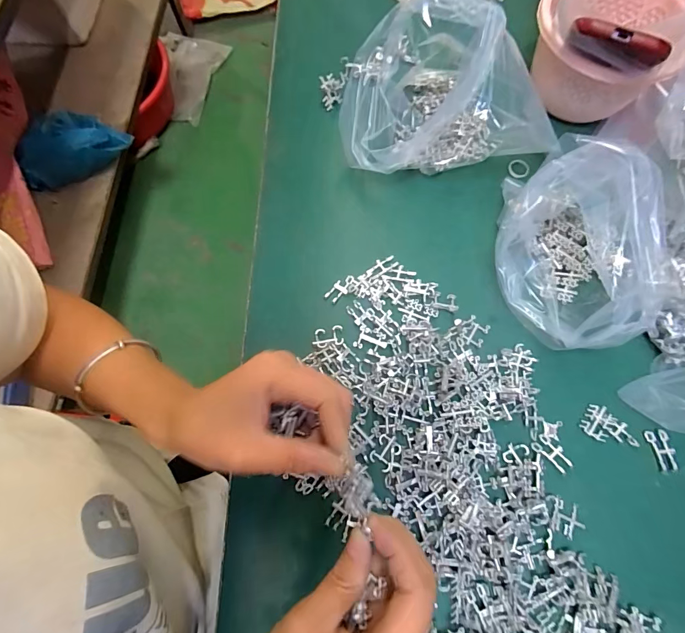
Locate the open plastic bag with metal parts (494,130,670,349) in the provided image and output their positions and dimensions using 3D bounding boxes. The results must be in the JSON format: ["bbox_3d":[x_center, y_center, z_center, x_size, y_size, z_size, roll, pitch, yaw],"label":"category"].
[{"bbox_3d":[0.197,-0.048,0.325,0.110,0.119,0.141,-9,73,-3],"label":"open plastic bag with metal parts"}]

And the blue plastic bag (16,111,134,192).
[{"bbox_3d":[-0.693,-0.448,1.002,0.286,0.112,0.171,-17,74,-5],"label":"blue plastic bag"}]

